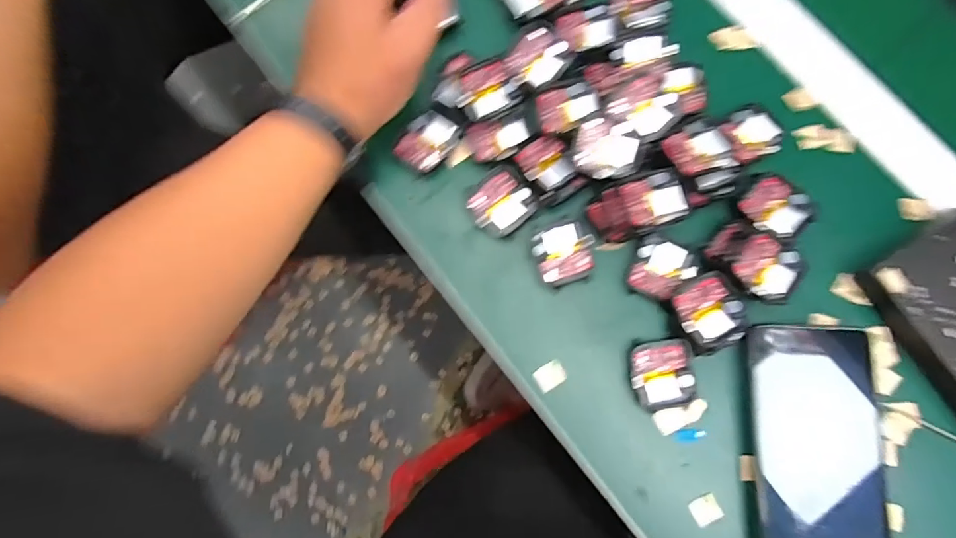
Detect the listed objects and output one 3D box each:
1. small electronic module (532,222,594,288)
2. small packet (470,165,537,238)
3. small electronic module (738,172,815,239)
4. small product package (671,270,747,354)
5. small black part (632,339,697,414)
[{"bbox_3d":[0.059,-0.011,0.337,0.037,0.015,0.040,-16,79,-3],"label":"small electronic module"},{"bbox_3d":[0.016,-0.047,0.343,0.043,0.007,0.042,-42,82,-8],"label":"small packet"},{"bbox_3d":[0.200,-0.043,0.336,0.044,0.017,0.039,41,81,7],"label":"small electronic module"},{"bbox_3d":[0.149,0.028,0.321,0.040,0.016,0.047,-21,80,-4],"label":"small product package"},{"bbox_3d":[0.120,0.069,0.322,0.040,0.009,0.044,-4,79,-1],"label":"small black part"}]

